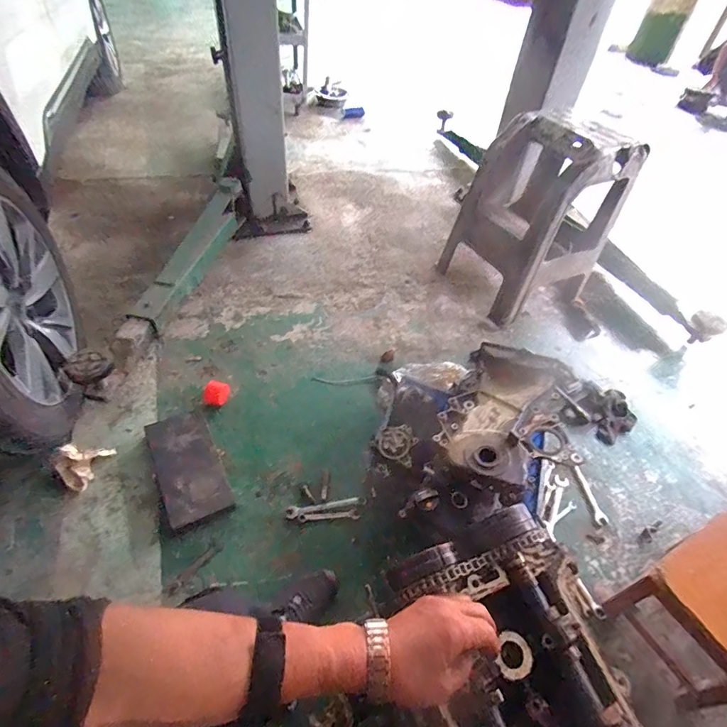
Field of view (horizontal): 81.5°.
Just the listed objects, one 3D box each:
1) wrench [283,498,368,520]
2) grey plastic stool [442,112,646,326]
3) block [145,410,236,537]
[{"bbox_3d":[-0.098,0.368,1.091,0.207,0.015,0.030,-6,49,-11],"label":"wrench"},{"bbox_3d":[0.613,-0.520,1.544,0.427,0.607,0.401,-22,54,-23],"label":"grey plastic stool"},{"bbox_3d":[-0.457,0.267,1.100,0.154,0.034,0.320,-21,53,-22],"label":"block"}]

